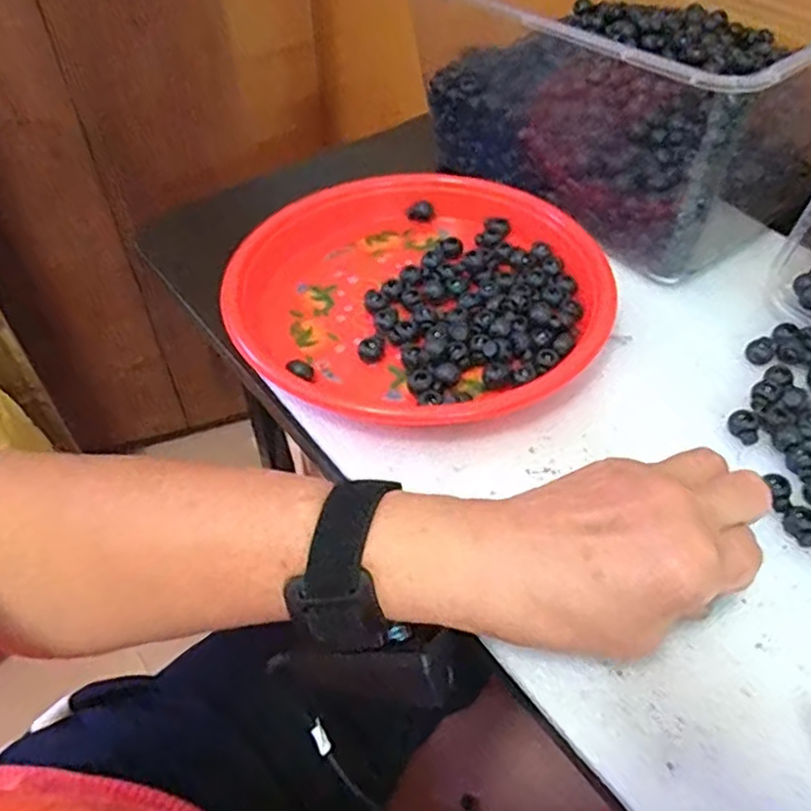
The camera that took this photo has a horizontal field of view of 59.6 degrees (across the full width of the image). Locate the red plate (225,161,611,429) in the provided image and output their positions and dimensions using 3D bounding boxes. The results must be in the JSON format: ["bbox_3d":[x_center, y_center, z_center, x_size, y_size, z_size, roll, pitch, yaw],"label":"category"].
[{"bbox_3d":[0.012,-0.077,0.456,0.227,0.033,0.230,0,49,0],"label":"red plate"}]

